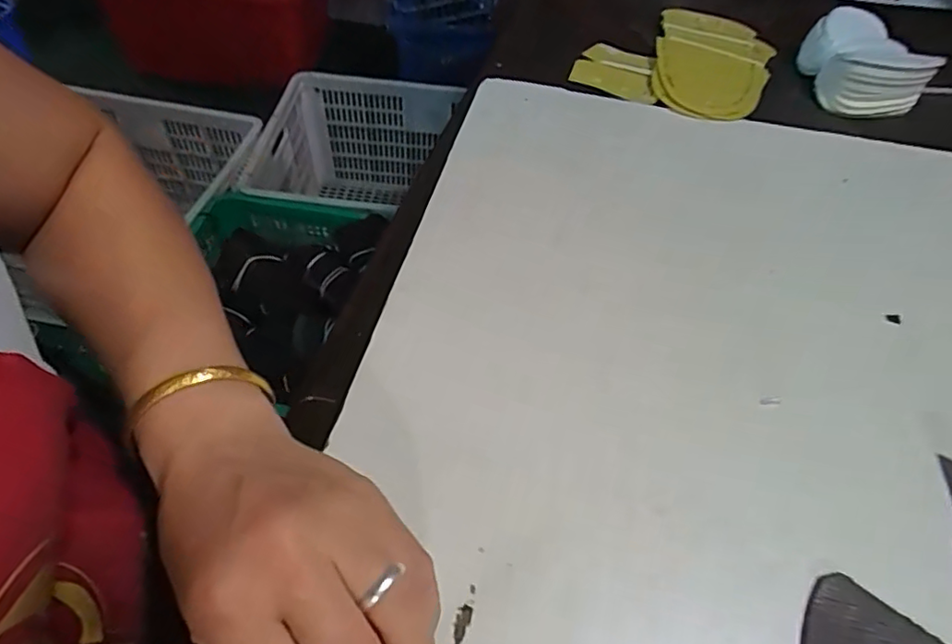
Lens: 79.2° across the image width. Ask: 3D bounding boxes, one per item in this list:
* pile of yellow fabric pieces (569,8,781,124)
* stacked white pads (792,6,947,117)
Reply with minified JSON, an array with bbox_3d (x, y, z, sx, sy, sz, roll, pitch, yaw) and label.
[{"bbox_3d":[0.189,-0.247,0.538,0.158,0.018,0.167,26,55,15],"label":"pile of yellow fabric pieces"},{"bbox_3d":[0.350,-0.235,0.520,0.108,0.043,0.089,29,56,18],"label":"stacked white pads"}]

